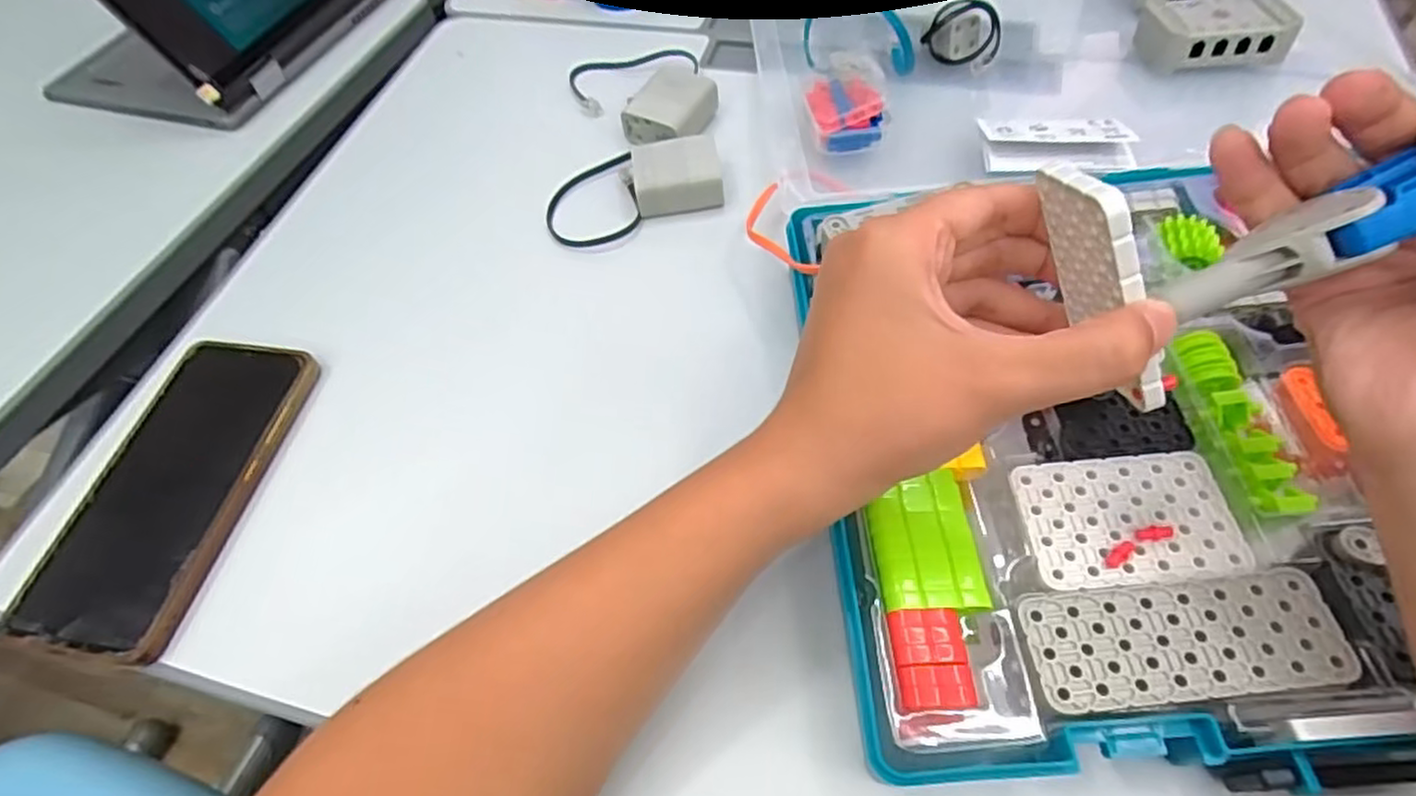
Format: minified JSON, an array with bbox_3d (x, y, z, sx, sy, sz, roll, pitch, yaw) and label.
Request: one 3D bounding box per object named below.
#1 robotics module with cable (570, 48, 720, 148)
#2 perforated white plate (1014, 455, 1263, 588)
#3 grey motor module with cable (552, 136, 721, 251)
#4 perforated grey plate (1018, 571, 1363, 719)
[{"bbox_3d":[-0.041,-0.203,0.459,0.082,0.020,0.118,-19,56,-8],"label":"robotics module with cable"},{"bbox_3d":[0.158,0.045,0.265,0.074,0.004,0.050,-4,55,2],"label":"perforated white plate"},{"bbox_3d":[-0.045,-0.128,0.419,0.103,0.034,0.056,-9,55,-1],"label":"grey motor module with cable"},{"bbox_3d":[0.159,0.081,0.237,0.099,0.004,0.038,-6,55,1],"label":"perforated grey plate"}]

